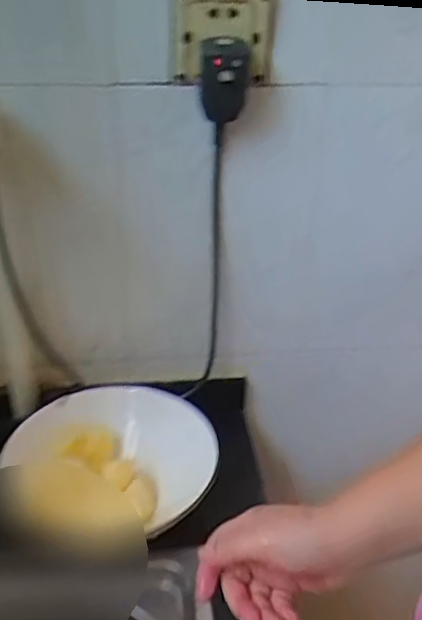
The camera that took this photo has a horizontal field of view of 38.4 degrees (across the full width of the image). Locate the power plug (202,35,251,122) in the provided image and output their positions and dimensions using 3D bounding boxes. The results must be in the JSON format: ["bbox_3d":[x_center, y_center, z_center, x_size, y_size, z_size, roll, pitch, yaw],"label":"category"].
[{"bbox_3d":[0.010,-0.191,0.507,0.039,0.064,0.032,4,30,5],"label":"power plug"}]

